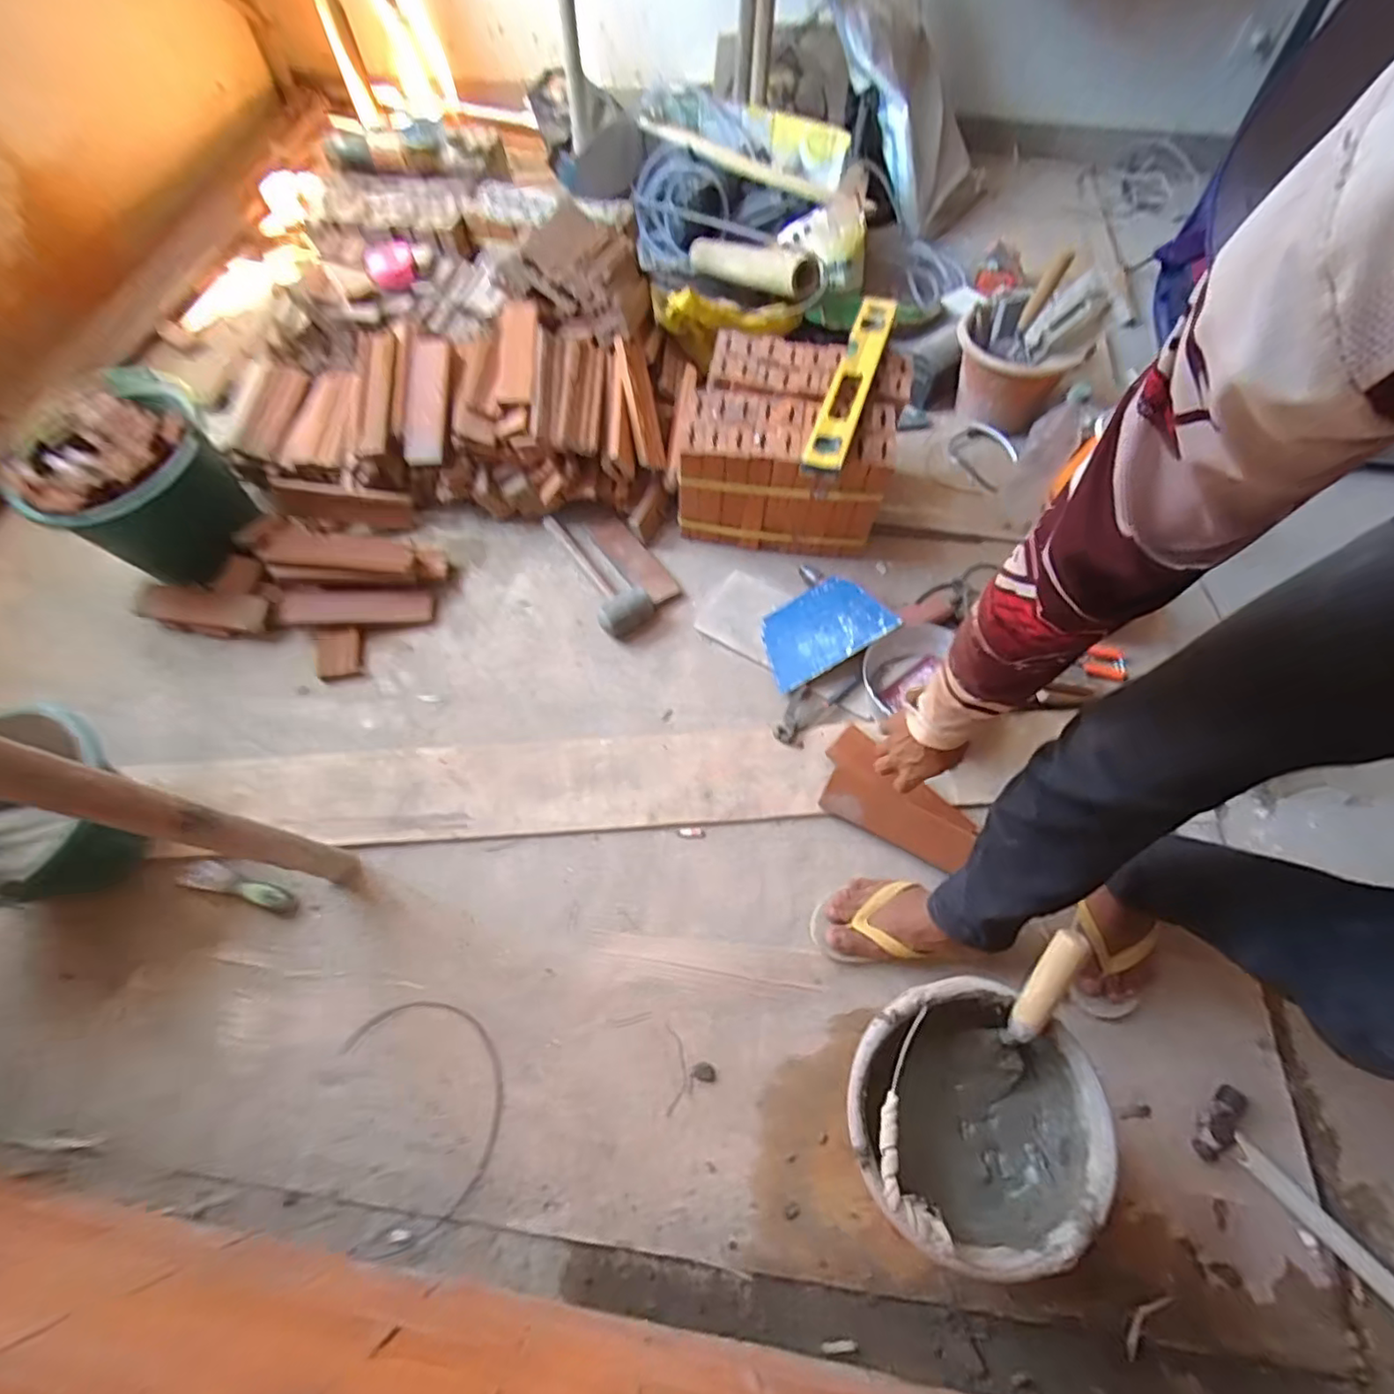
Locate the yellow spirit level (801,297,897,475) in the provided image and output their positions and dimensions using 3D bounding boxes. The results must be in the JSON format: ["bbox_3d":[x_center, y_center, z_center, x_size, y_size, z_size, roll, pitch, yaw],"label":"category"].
[{"bbox_3d":[0.257,-0.526,1.017,0.065,0.039,0.440,18,64,8],"label":"yellow spirit level"}]

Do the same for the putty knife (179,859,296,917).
[{"bbox_3d":[-0.656,0.270,0.880,0.179,0.022,0.040,13,64,7],"label":"putty knife"}]

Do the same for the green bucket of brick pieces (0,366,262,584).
[{"bbox_3d":[-0.937,-0.347,1.080,0.237,0.263,0.295,35,68,16],"label":"green bucket of brick pieces"}]

